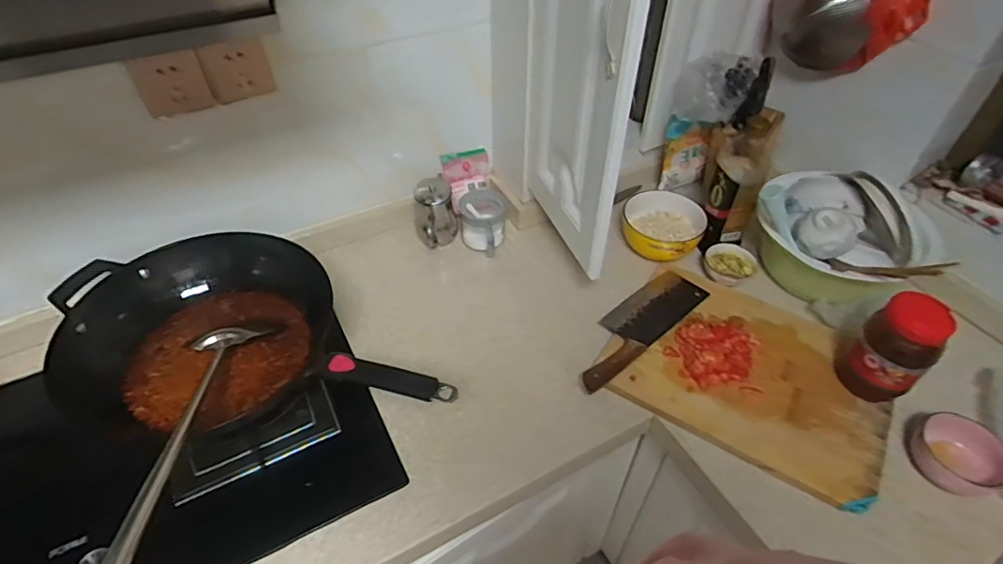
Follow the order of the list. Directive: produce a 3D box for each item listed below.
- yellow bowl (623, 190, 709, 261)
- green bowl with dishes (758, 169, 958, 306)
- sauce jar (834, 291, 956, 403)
[{"bbox_3d":[0.312,-0.106,1.069,0.150,0.069,0.141,0,46,0],"label":"yellow bowl"},{"bbox_3d":[0.584,-0.078,0.966,0.247,0.185,0.242,0,46,0],"label":"green bowl with dishes"},{"bbox_3d":[0.556,0.100,0.787,0.084,0.171,0.095,-32,54,-27],"label":"sauce jar"}]

